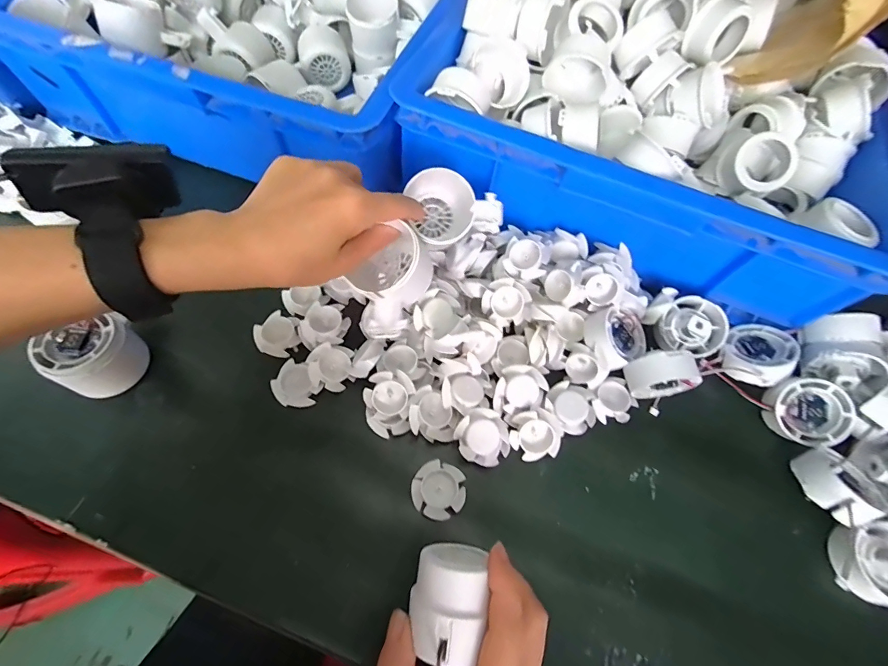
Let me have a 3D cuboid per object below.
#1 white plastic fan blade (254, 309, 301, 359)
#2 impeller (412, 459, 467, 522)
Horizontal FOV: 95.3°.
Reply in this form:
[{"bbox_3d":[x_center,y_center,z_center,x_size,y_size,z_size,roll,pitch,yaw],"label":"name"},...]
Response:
[{"bbox_3d":[-0.147,0.001,0.359,0.037,0.011,0.038,16,64,4],"label":"white plastic fan blade"},{"bbox_3d":[-0.004,0.120,0.309,0.040,0.008,0.039,27,66,9],"label":"impeller"}]

